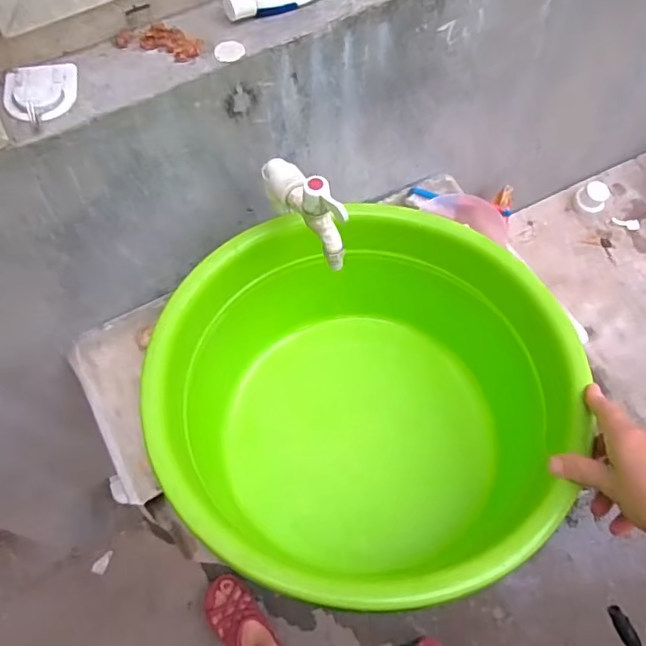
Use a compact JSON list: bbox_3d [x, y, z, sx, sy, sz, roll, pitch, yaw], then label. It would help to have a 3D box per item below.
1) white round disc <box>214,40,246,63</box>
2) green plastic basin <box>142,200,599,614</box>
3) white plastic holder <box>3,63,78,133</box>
[{"bbox_3d":[-0.089,-0.260,0.538,0.028,0.004,0.028,-1,61,1],"label":"white round disc"},{"bbox_3d":[0.043,0.078,0.616,0.395,0.216,0.385,8,62,6],"label":"green plastic basin"},{"bbox_3d":[-0.256,-0.206,0.508,0.061,0.010,0.082,-10,62,-4],"label":"white plastic holder"}]

